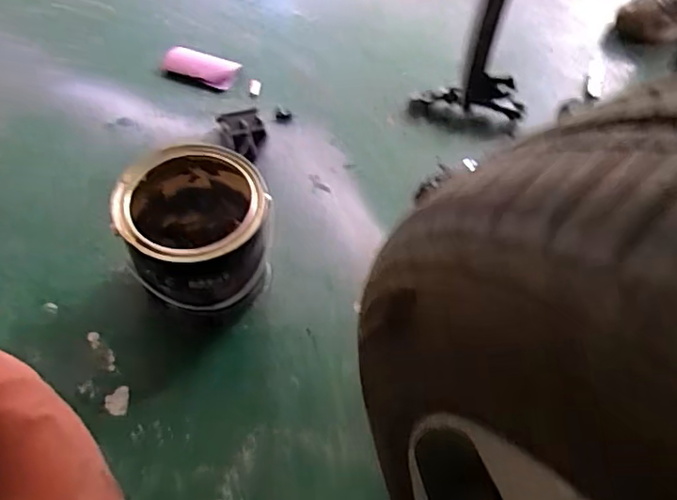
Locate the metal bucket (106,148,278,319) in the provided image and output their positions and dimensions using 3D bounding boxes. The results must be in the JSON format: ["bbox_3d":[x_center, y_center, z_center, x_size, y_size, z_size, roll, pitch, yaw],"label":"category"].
[{"bbox_3d":[-0.165,-0.016,0.710,0.157,0.164,0.168,2,57,-4],"label":"metal bucket"}]

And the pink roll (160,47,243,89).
[{"bbox_3d":[-0.228,-0.304,0.991,0.121,0.022,0.059,15,57,5],"label":"pink roll"}]

